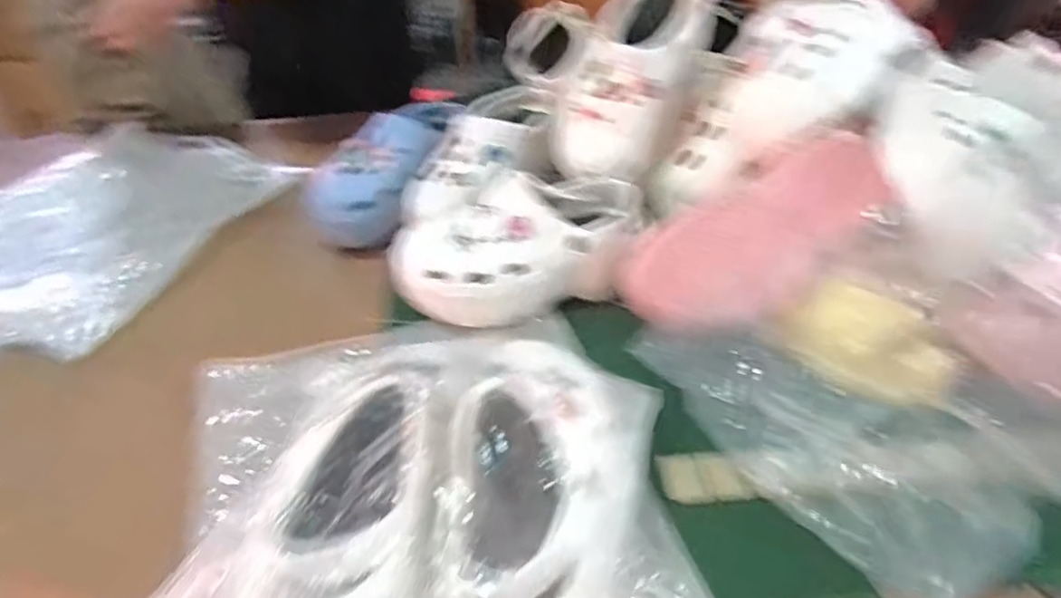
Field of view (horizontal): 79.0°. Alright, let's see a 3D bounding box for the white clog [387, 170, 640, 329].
[{"bbox_3d":[-0.007,-0.053,0.621,0.233,0.092,0.098,-19,44,-17],"label":"white clog"}]

